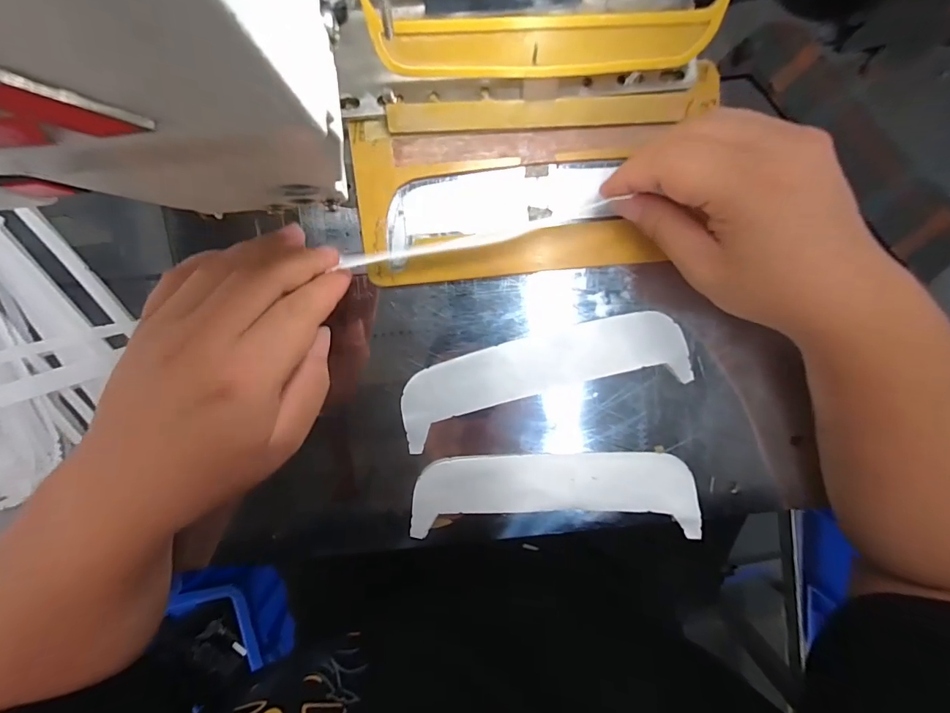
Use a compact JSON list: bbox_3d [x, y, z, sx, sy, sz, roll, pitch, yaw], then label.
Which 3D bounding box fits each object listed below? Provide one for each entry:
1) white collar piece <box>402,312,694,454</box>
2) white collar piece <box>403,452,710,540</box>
[{"bbox_3d":[0.045,0.012,0.288,0.193,0.005,0.053,-16,99,0],"label":"white collar piece"},{"bbox_3d":[0.056,0.095,0.296,0.194,0.006,0.055,0,91,-1],"label":"white collar piece"}]

